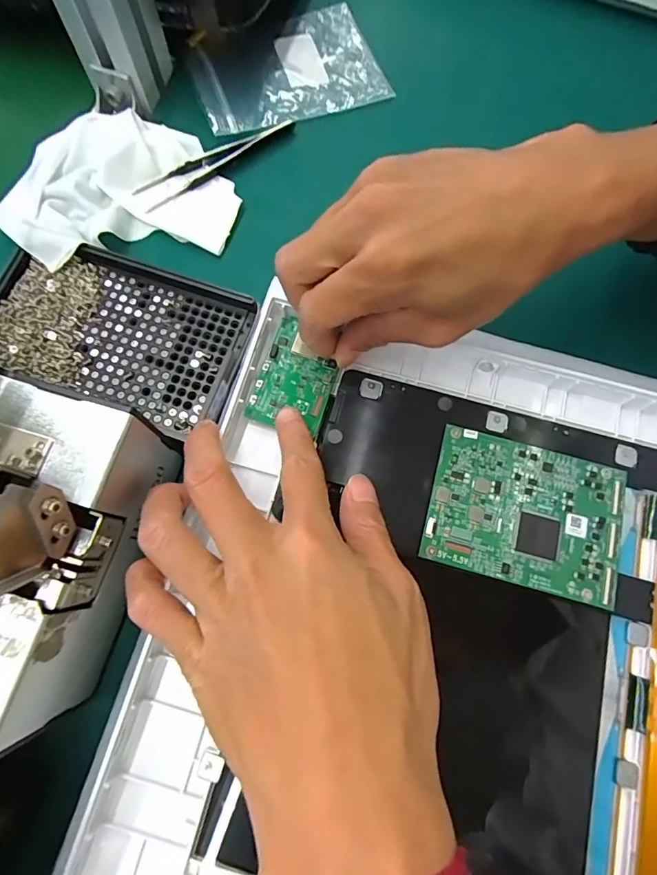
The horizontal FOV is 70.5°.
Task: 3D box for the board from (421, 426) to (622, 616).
[{"bbox_3d":[0.098,0.038,0.234,0.093,0.007,0.069,15,74,3],"label":"board"}]

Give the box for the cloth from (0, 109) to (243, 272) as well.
[{"bbox_3d":[-0.128,-0.153,0.285,0.130,0.024,0.097,-16,75,-6],"label":"cloth"}]

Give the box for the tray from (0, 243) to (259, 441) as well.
[{"bbox_3d":[-0.116,-0.058,0.255,0.137,0.012,0.082,17,74,4],"label":"tray"}]

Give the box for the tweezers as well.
[{"bbox_3d":[-0.072,-0.179,0.300,0.111,0.008,0.015,-36,77,-11],"label":"tweezers"}]

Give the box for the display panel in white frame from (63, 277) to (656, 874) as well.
[{"bbox_3d":[0.050,0.097,0.227,0.254,0.039,0.306,16,74,4],"label":"display panel in white frame"}]

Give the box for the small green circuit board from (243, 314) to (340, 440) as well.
[{"bbox_3d":[-0.017,-0.034,0.252,0.040,0.004,0.061,18,74,4],"label":"small green circuit board"}]

